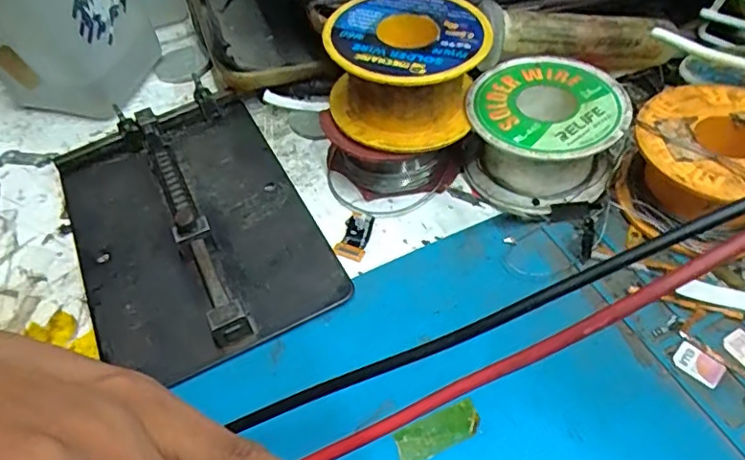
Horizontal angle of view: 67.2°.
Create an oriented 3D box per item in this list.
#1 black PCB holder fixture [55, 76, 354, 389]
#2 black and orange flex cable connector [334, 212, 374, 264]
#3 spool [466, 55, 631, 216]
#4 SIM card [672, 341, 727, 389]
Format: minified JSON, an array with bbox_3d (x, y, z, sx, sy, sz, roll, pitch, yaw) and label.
[{"bbox_3d":[-0.066,-0.005,0.201,0.078,0.014,0.117,-26,54,-14],"label":"black PCB holder fixture"},{"bbox_3d":[-0.007,0.002,0.196,0.011,0.004,0.016,11,52,13],"label":"black and orange flex cable connector"},{"bbox_3d":[0.060,-0.033,0.201,0.049,0.031,0.049,-3,52,4],"label":"spool"},{"bbox_3d":[0.093,0.038,0.160,0.013,0.004,0.008,38,72,25],"label":"SIM card"}]

